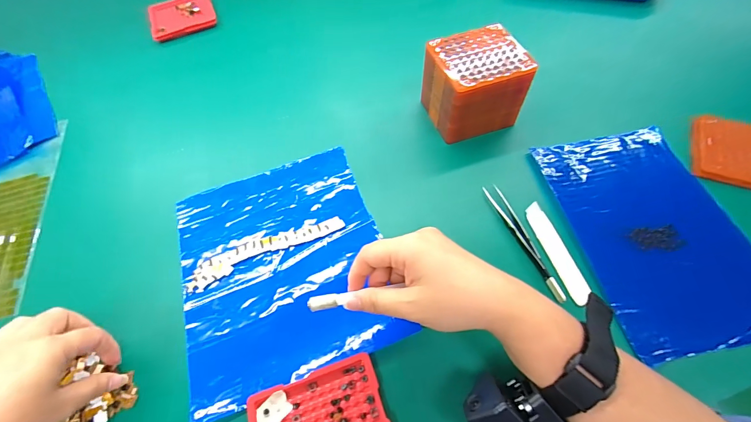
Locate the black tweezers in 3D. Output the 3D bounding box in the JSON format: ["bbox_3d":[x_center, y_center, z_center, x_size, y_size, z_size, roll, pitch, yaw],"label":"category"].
[{"bbox_3d":[0.137,0.026,0.326,0.015,0.004,0.125,-15,56,-5],"label":"black tweezers"}]

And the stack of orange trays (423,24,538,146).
[{"bbox_3d":[0.110,-0.142,0.395,0.094,0.081,0.085,-20,59,-7],"label":"stack of orange trays"}]

